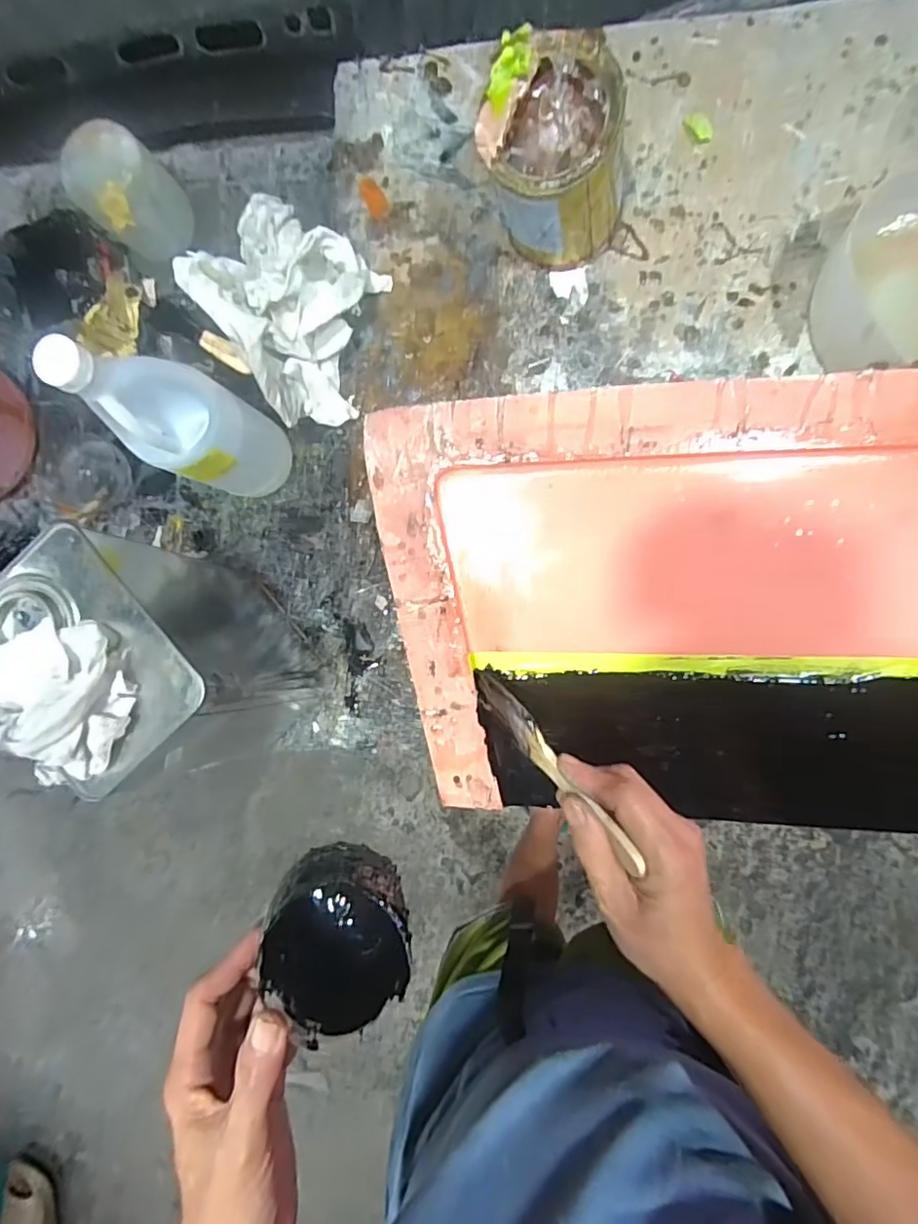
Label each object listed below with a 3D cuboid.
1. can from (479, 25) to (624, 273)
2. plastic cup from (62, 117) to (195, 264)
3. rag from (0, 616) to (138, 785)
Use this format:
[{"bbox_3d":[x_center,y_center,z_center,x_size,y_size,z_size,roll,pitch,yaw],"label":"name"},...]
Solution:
[{"bbox_3d":[0.080,-0.358,0.476,0.107,0.135,0.099,0,91,8],"label":"can"},{"bbox_3d":[-0.312,-0.398,0.560,0.080,0.092,0.080,0,91,8],"label":"plastic cup"},{"bbox_3d":[-0.239,0.047,0.344,0.099,0.044,0.079,44,97,5],"label":"rag"}]

